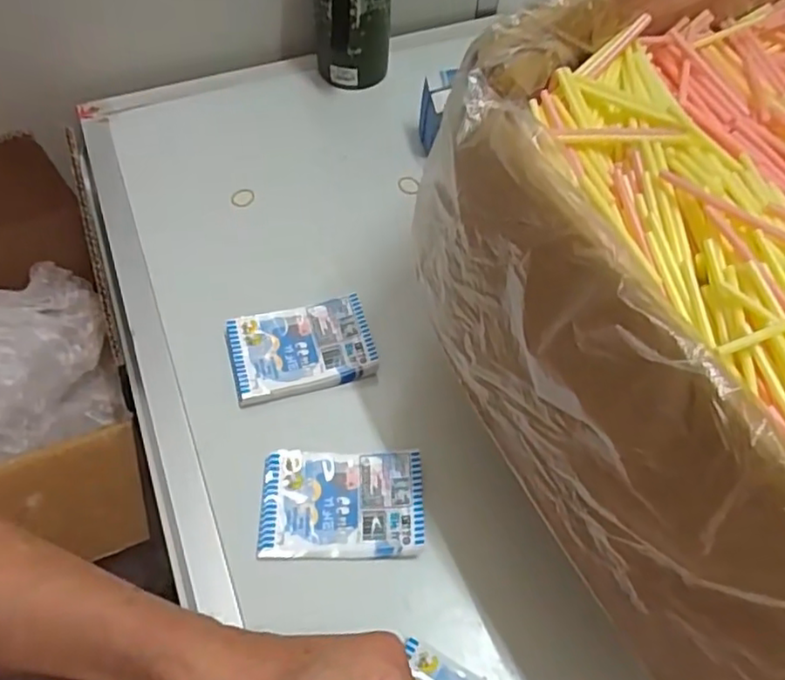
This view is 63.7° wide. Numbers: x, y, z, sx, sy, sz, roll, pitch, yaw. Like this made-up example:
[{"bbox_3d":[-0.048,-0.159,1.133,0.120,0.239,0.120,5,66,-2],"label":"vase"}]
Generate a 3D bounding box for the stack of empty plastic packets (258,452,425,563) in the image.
[{"bbox_3d":[-0.033,0.109,0.425,0.106,0.009,0.071,-1,57,-3],"label":"stack of empty plastic packets"}]

